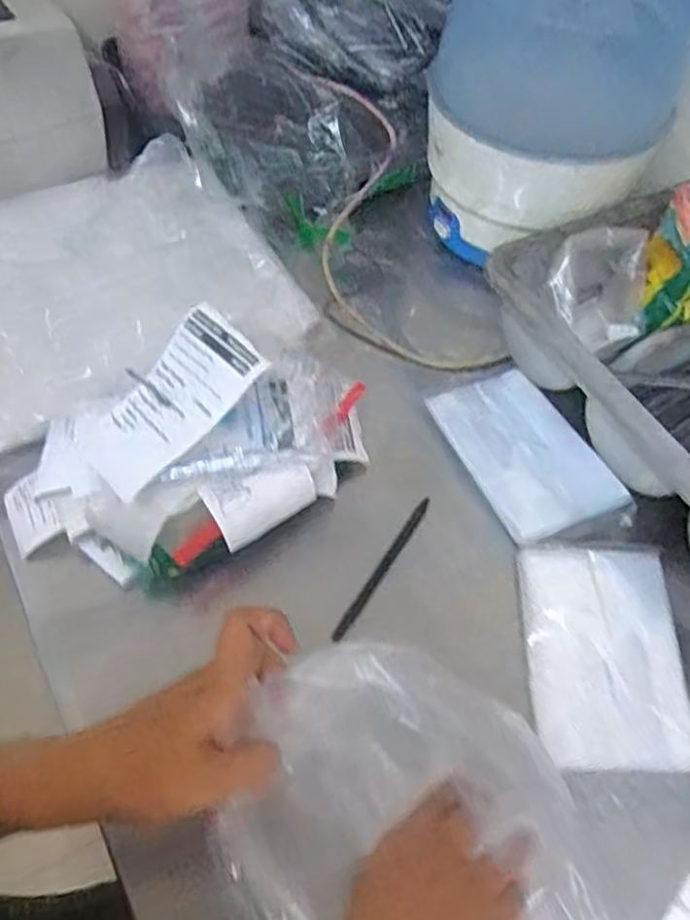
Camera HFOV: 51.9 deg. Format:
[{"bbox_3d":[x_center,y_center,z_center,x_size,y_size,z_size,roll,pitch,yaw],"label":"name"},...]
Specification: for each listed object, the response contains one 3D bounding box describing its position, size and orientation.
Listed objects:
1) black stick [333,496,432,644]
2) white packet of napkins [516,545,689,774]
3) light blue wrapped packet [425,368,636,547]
[{"bbox_3d":[0.029,0.081,0.536,0.009,0.014,0.133,31,59,17],"label":"black stick"},{"bbox_3d":[0.180,0.131,0.490,0.106,0.012,0.154,2,56,-2],"label":"white packet of napkins"},{"bbox_3d":[0.150,-0.006,0.586,0.105,0.014,0.162,-22,60,-17],"label":"light blue wrapped packet"}]

